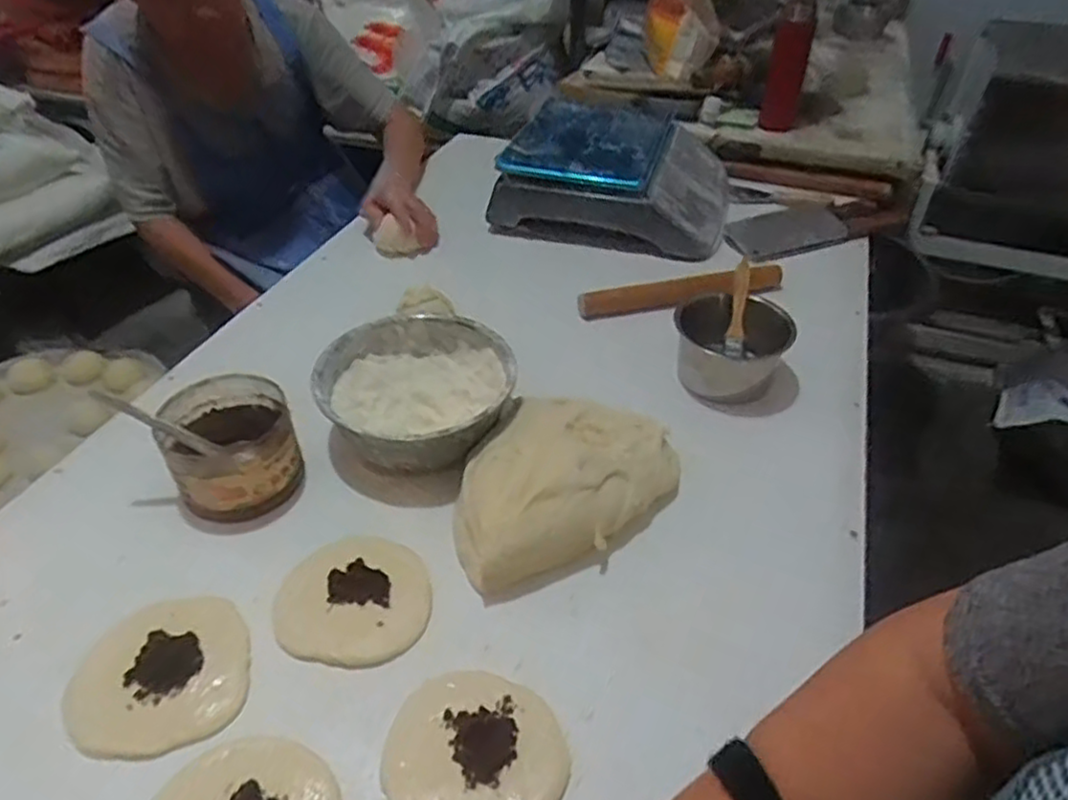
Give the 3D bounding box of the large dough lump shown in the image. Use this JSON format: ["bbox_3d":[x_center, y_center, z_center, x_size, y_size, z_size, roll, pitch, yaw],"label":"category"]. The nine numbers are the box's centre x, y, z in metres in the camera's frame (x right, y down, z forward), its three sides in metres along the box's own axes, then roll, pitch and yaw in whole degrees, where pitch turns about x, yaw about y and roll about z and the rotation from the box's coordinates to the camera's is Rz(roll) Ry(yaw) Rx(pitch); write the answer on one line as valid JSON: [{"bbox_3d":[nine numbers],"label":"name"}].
[{"bbox_3d":[0.022,0.071,0.686,0.253,0.066,0.176,-31,50,-32],"label":"large dough lump"}]

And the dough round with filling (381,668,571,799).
[{"bbox_3d":[-0.044,0.257,0.514,0.126,0.015,0.125,1,40,0],"label":"dough round with filling"}]

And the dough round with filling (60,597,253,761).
[{"bbox_3d":[-0.292,0.214,0.554,0.128,0.012,0.118,4,48,-4],"label":"dough round with filling"}]

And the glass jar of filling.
[{"bbox_3d":[-0.296,0.043,0.699,0.114,0.079,0.129,-16,43,-19],"label":"glass jar of filling"}]

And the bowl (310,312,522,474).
[{"bbox_3d":[-0.122,-0.005,0.760,0.194,0.083,0.192,1,40,0],"label":"bowl"}]

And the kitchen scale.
[{"bbox_3d":[0.150,-0.380,1.176,0.340,0.122,0.342,13,41,13],"label":"kitchen scale"}]

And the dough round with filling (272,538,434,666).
[{"bbox_3d":[-0.153,0.167,0.610,0.126,0.025,0.117,1,40,0],"label":"dough round with filling"}]

